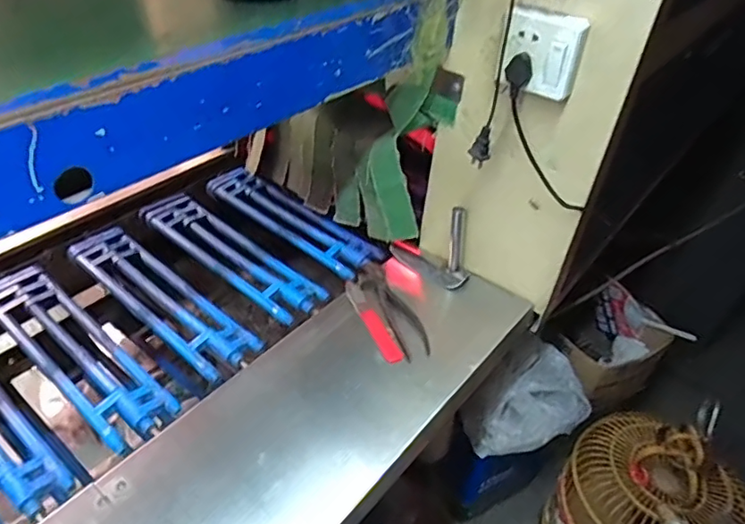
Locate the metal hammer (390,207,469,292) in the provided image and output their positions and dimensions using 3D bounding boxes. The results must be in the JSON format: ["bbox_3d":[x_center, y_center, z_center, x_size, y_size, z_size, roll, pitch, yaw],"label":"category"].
[{"bbox_3d":[0.094,-0.036,0.858,0.136,0.118,0.051,30,50,25],"label":"metal hammer"}]

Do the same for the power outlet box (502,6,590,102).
[{"bbox_3d":[0.191,-0.235,0.624,0.083,0.084,0.030,22,47,19],"label":"power outlet box"}]

